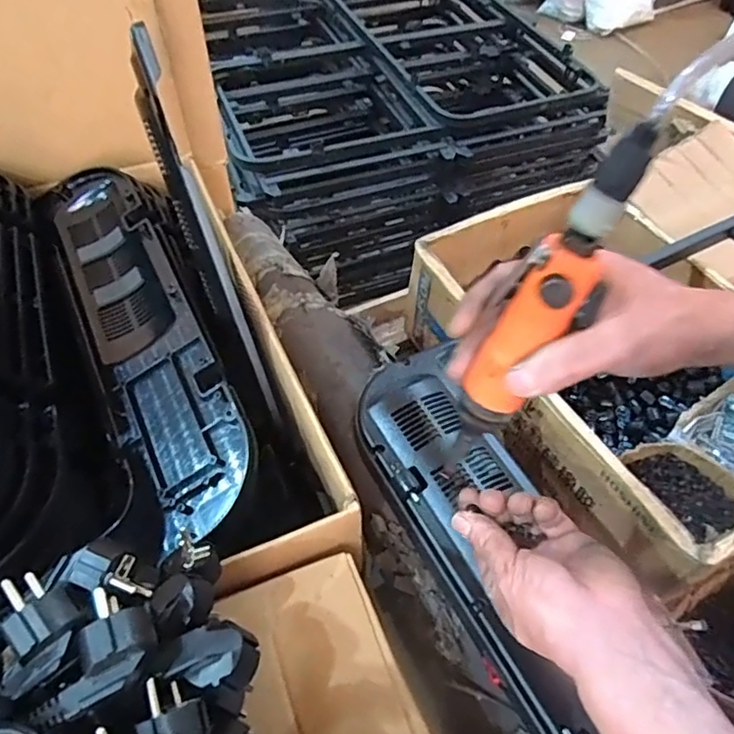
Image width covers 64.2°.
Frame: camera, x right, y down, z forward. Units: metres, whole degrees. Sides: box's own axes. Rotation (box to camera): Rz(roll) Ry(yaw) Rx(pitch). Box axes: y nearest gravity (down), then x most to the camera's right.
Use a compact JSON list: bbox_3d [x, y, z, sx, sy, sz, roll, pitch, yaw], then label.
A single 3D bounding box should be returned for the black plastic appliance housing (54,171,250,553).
[{"bbox_3d":[-0.223,-0.049,0.579,0.115,0.052,0.477,-22,56,-17],"label":"black plastic appliance housing"}]

